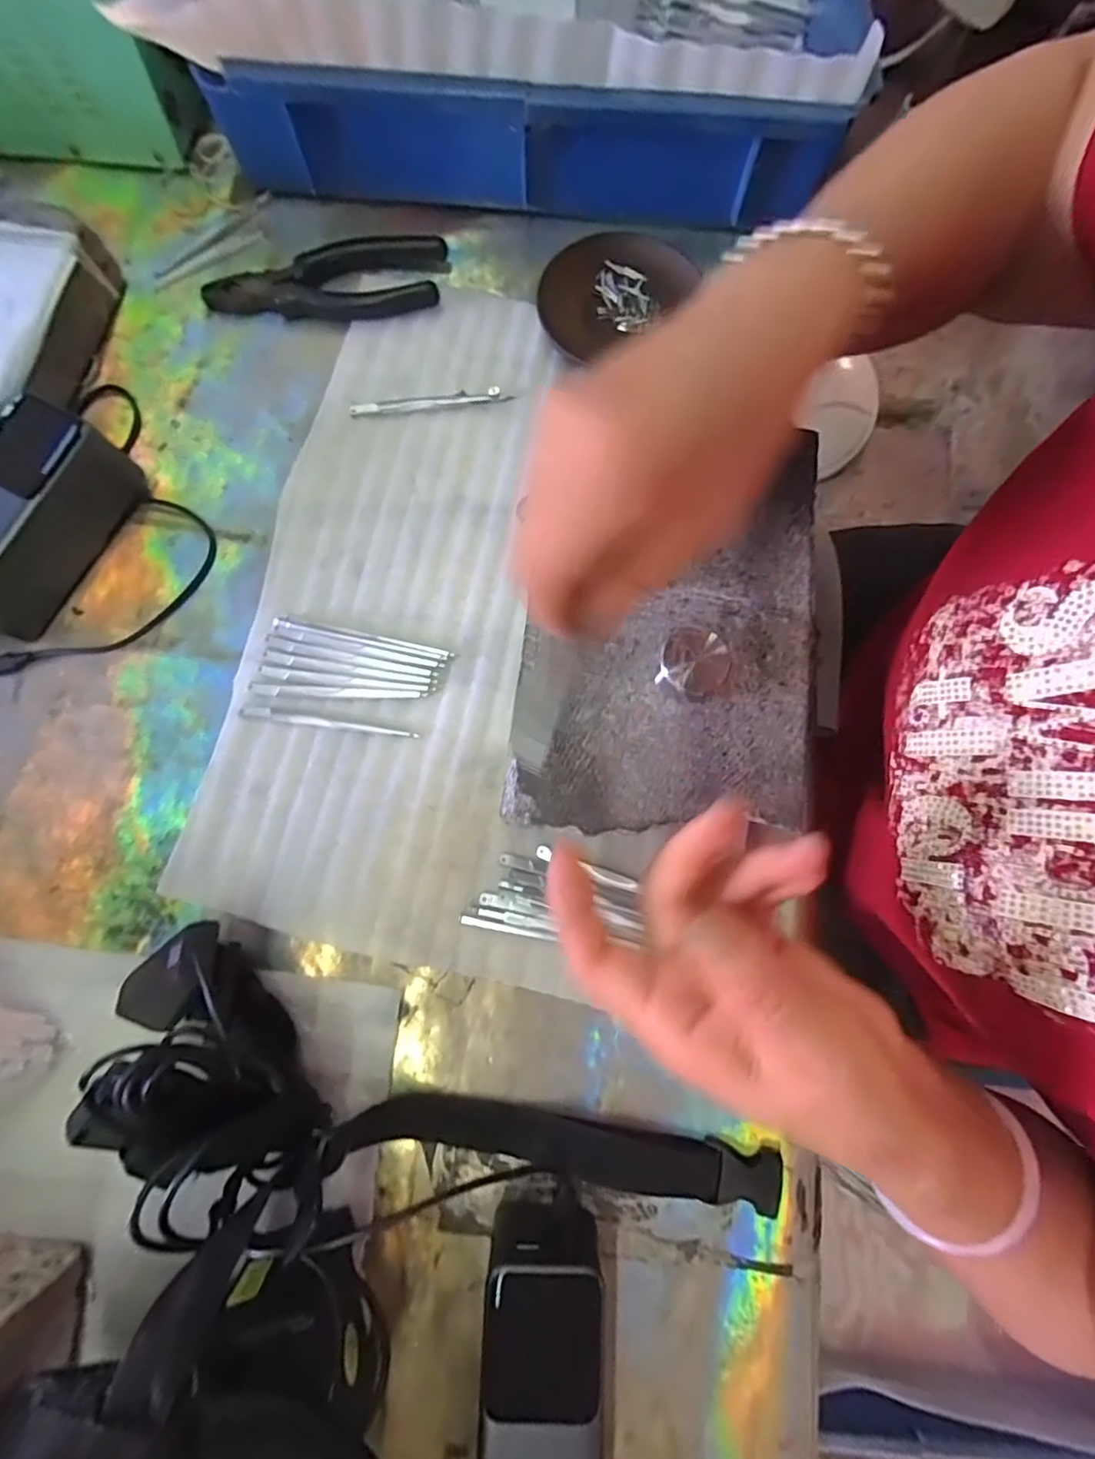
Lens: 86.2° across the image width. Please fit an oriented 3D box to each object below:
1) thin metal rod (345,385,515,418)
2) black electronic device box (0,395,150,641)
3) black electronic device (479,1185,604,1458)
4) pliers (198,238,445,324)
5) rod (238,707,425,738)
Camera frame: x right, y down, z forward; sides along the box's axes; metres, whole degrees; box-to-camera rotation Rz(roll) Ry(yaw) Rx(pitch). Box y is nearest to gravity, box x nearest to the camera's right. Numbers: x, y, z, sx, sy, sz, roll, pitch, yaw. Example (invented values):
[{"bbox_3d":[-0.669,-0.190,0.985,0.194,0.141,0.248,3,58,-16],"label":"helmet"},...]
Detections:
[{"bbox_3d":[-0.078,-0.218,0.389,0.106,0.007,0.010,-6,79,-2],"label":"thin metal rod"},{"bbox_3d":[-0.308,-0.123,0.345,0.056,0.055,0.130,27,80,4],"label":"black electronic device box"},{"bbox_3d":[-0.003,0.301,0.269,0.053,0.053,0.138,2,79,0],"label":"black electronic device"},{"bbox_3d":[-0.149,-0.304,0.399,0.163,0.014,0.052,-10,80,-2],"label":"pliers"},{"bbox_3d":[-0.131,-0.005,0.350,0.107,0.004,0.006,8,79,1],"label":"rod"}]

